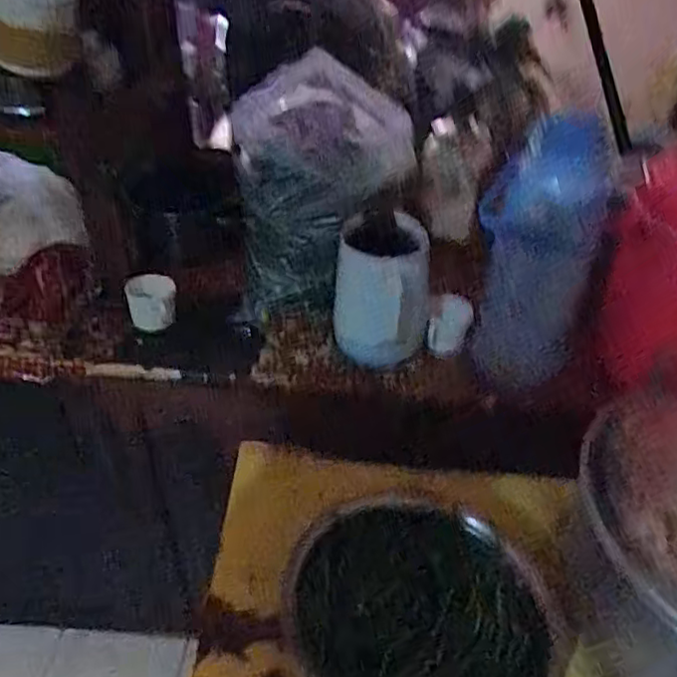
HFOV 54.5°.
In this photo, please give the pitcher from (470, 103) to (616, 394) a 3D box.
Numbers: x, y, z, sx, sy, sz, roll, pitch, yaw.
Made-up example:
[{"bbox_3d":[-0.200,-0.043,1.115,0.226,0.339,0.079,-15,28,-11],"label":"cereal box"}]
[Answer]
[{"bbox_3d":[0.275,-0.109,0.913,0.121,0.385,0.117,-26,46,-31],"label":"pitcher"}]

